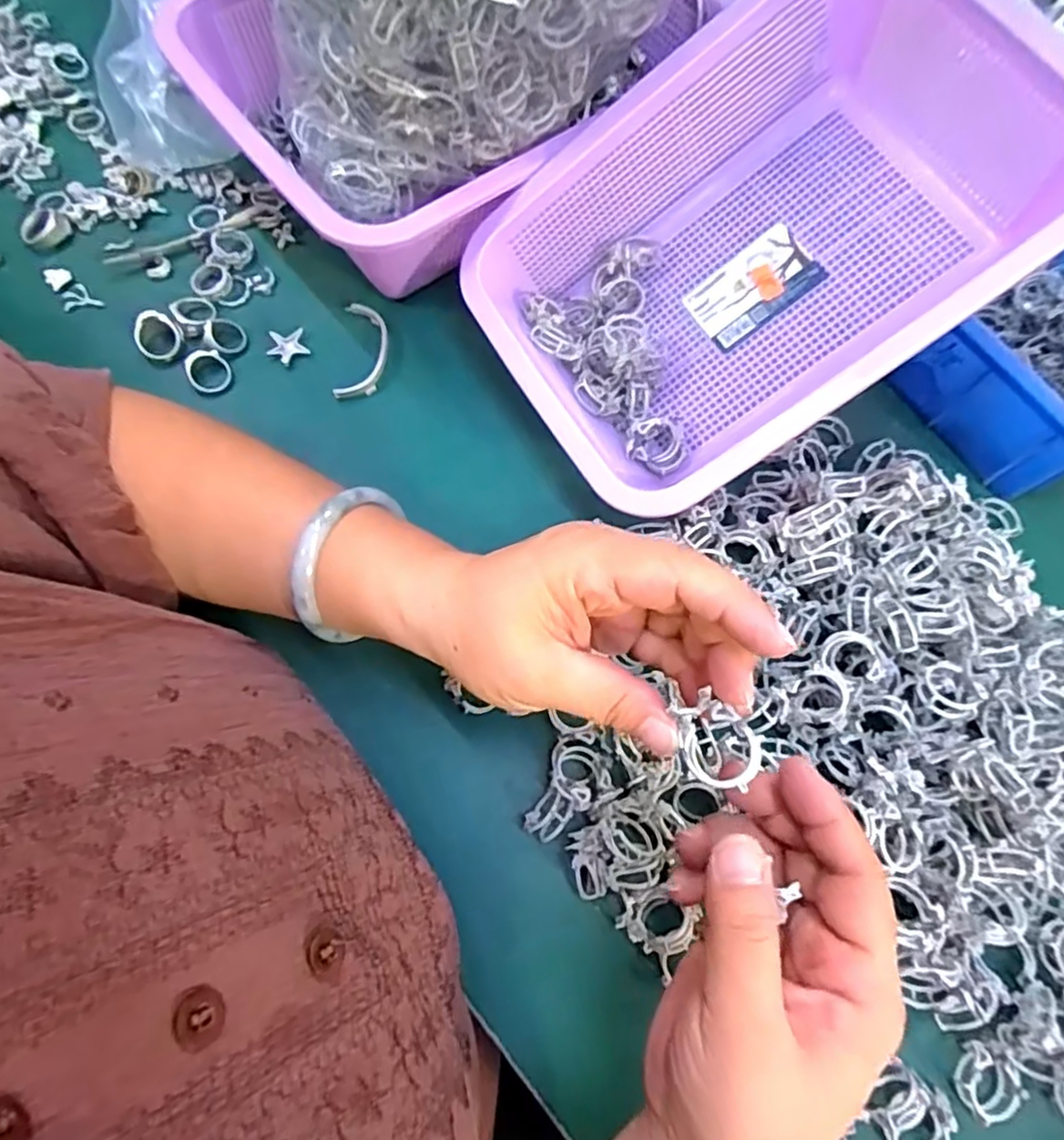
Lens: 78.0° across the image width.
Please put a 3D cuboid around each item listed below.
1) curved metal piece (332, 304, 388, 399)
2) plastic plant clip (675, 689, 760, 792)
[{"bbox_3d":[-0.101,-0.131,0.393,0.027,0.005,0.065,3,71,-1],"label":"curved metal piece"},{"bbox_3d":[0.059,0.057,0.217,0.022,0.014,0.028,-40,77,-14],"label":"plastic plant clip"}]

